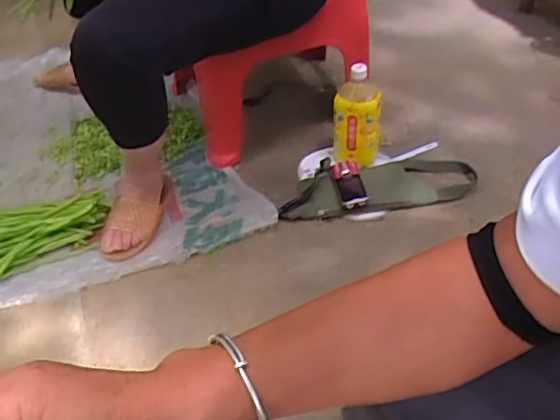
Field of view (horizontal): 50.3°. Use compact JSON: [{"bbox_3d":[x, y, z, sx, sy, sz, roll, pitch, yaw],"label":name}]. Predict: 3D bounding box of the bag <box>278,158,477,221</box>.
[{"bbox_3d":[0.194,-0.052,1.181,0.399,0.052,0.133,-10,44,-8],"label":"bag"}]

